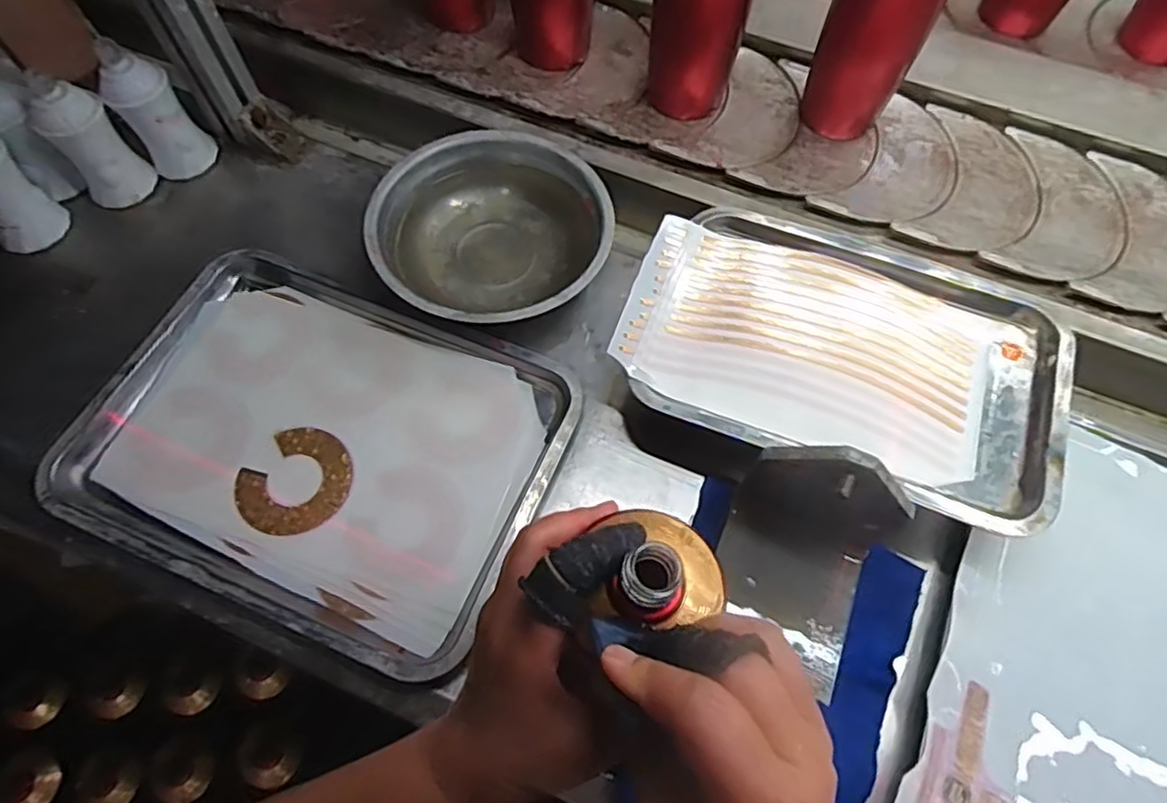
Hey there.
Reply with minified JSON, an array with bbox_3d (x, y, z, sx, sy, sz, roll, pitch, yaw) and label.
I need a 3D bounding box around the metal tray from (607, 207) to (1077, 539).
[{"bbox_3d":[0.192,-0.040,0.501,0.313,0.024,0.201,20,68,8],"label":"metal tray"}]

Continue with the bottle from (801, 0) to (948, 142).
[{"bbox_3d":[0.242,-0.309,0.554,0.076,0.190,0.065,-14,67,-6],"label":"bottle"}]

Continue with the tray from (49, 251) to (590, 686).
[{"bbox_3d":[-0.202,0.025,0.515,0.343,0.033,0.254,22,68,9],"label":"tray"}]

